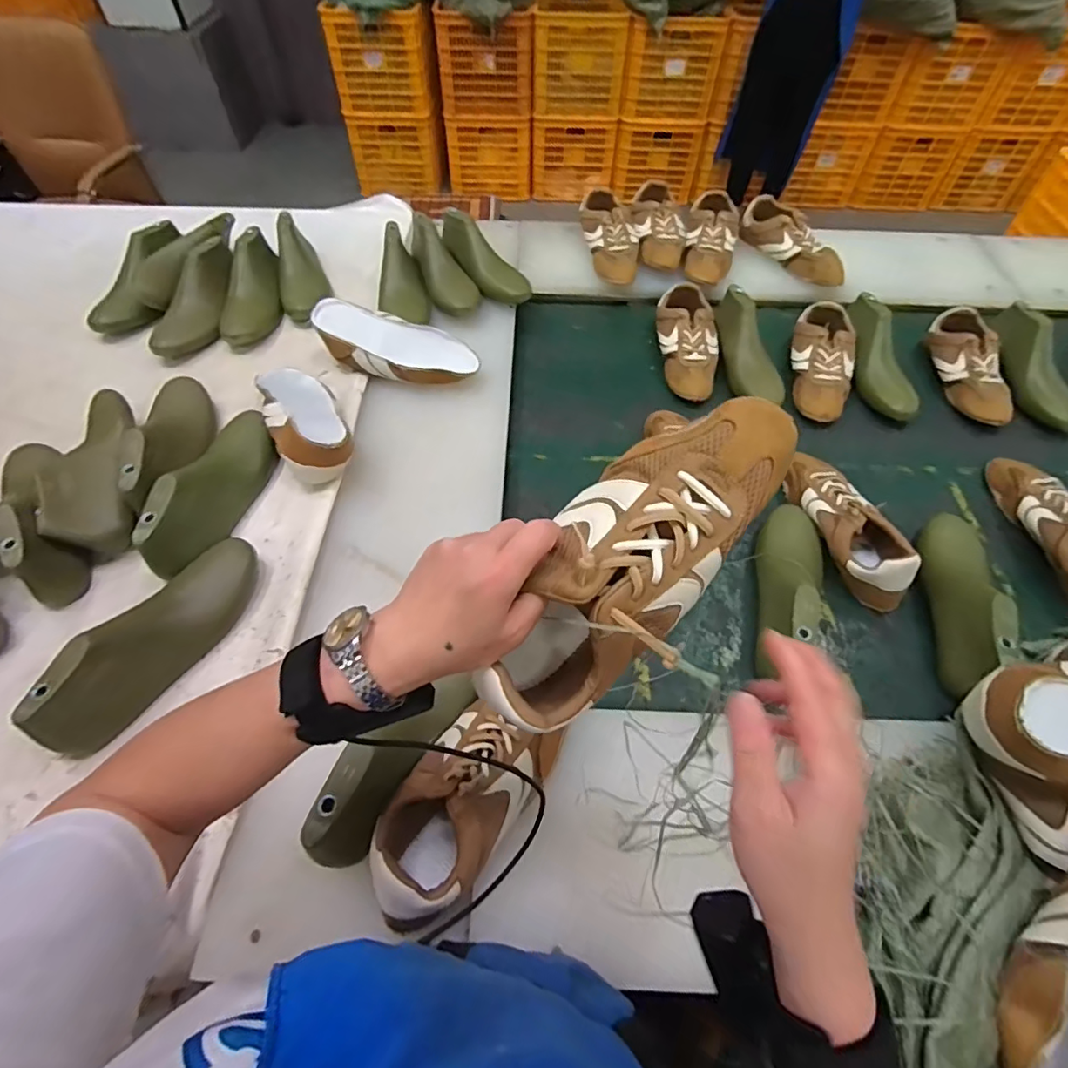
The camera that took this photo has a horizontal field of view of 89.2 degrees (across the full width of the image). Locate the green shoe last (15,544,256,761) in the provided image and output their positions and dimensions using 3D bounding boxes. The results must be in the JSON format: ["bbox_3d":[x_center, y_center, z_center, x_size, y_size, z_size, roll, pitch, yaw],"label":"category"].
[{"bbox_3d":[-0.413,0.108,0.600,0.078,0.087,0.270,18,59,12],"label":"green shoe last"}]

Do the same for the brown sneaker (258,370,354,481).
[{"bbox_3d":[-0.340,-0.177,0.793,0.097,0.097,0.241,-24,60,-14],"label":"brown sneaker"}]

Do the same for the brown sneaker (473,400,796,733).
[{"bbox_3d":[0.063,0.014,0.347,0.096,0.087,0.240,41,99,24],"label":"brown sneaker"}]

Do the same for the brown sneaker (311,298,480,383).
[{"bbox_3d":[-0.227,-0.306,0.889,0.263,0.092,0.087,14,58,9],"label":"brown sneaker"}]

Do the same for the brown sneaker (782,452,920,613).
[{"bbox_3d":[0.439,-0.022,0.769,0.100,0.076,0.262,-9,57,-5],"label":"brown sneaker"}]

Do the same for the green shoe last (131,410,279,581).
[{"bbox_3d":[-0.425,-0.075,0.717,0.068,0.086,0.272,8,57,6],"label":"green shoe last"}]

